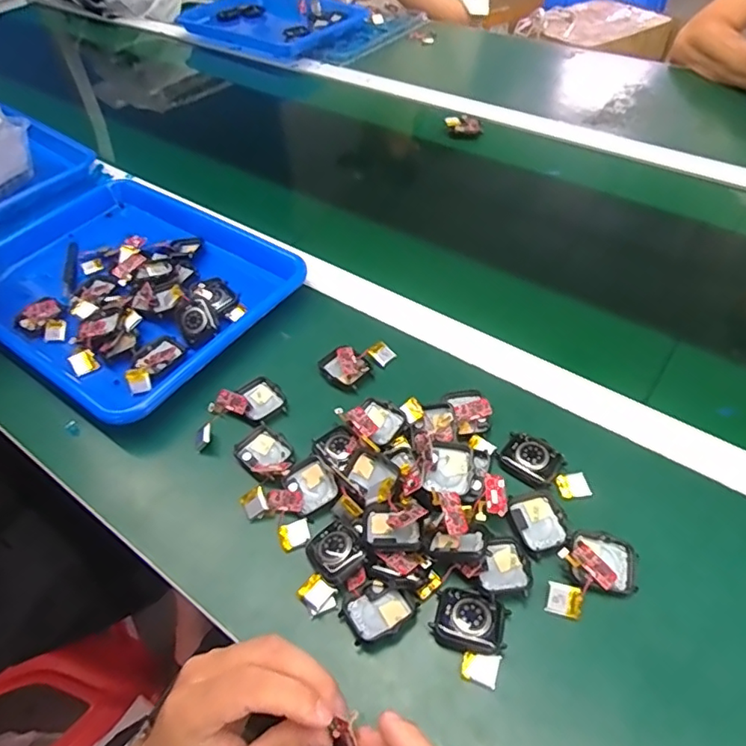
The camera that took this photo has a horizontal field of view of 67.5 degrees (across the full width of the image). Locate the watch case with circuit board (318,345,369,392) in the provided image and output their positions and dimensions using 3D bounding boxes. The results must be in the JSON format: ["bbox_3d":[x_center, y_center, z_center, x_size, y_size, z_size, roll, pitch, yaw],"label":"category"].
[{"bbox_3d":[-0.026,-0.005,0.516,0.038,0.012,0.045,-32,55,-22],"label":"watch case with circuit board"}]

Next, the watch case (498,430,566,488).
[{"bbox_3d":[0.126,0.070,0.444,0.045,0.013,0.036,30,57,25],"label":"watch case"}]

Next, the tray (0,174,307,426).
[{"bbox_3d":[-0.264,-0.096,0.597,0.326,0.034,0.250,28,57,24],"label":"tray"}]

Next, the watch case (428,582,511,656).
[{"bbox_3d":[0.065,0.163,0.370,0.046,0.013,0.038,15,52,15],"label":"watch case"}]

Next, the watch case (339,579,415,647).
[{"bbox_3d":[0.003,0.161,0.375,0.043,0.015,0.033,-33,56,-23],"label":"watch case"}]

